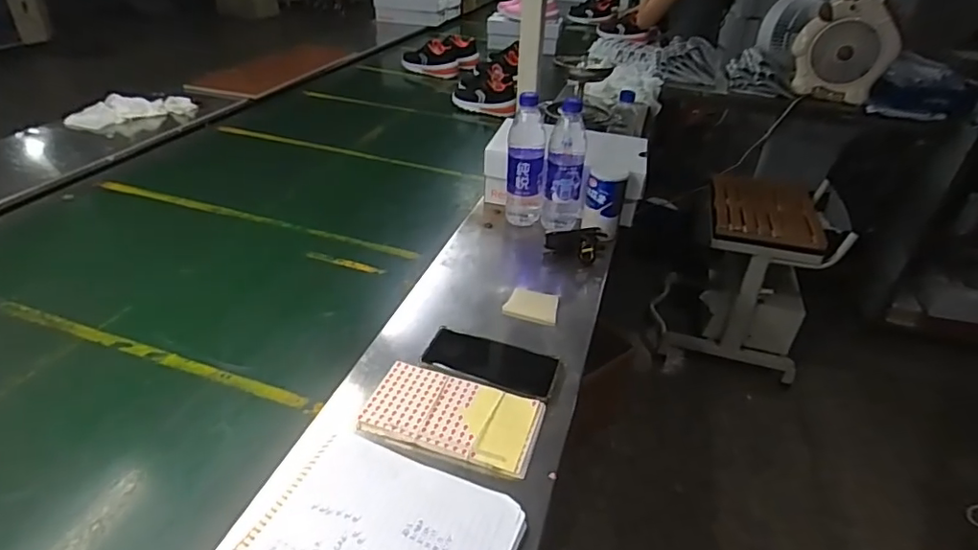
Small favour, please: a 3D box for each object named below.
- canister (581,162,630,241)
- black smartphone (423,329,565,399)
[{"bbox_3d":[0.195,-0.125,0.927,0.062,0.105,0.070,10,35,10],"label":"canister"},{"bbox_3d":[0.005,0.104,0.681,0.159,0.017,0.086,15,29,13],"label":"black smartphone"}]

